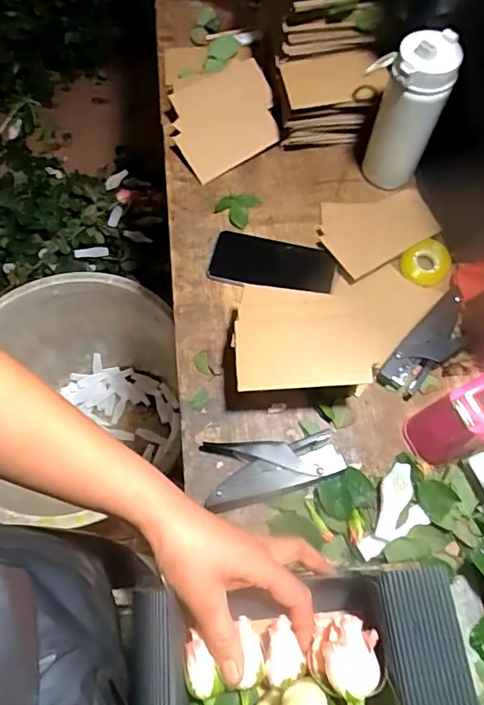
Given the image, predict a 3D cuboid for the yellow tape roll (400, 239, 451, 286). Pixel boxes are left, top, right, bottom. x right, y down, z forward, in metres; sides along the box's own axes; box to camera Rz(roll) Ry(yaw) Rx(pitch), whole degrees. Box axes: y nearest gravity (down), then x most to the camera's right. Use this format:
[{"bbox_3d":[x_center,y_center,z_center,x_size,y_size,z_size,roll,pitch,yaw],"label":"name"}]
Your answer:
[{"bbox_3d":[0.238,-0.113,0.656,0.061,0.019,0.055,-26,87,3],"label":"yellow tape roll"}]

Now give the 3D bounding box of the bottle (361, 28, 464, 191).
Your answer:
[{"bbox_3d":[0.196,-0.298,0.637,0.097,0.182,0.069,20,69,8],"label":"bottle"}]

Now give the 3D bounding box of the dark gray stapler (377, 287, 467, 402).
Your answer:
[{"bbox_3d":[0.225,-0.011,0.605,0.054,0.022,0.150,42,73,16],"label":"dark gray stapler"}]

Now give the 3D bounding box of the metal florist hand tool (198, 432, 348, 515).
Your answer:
[{"bbox_3d":[0.032,0.121,0.553,0.144,0.020,0.071,-12,68,-5],"label":"metal florist hand tool"}]

